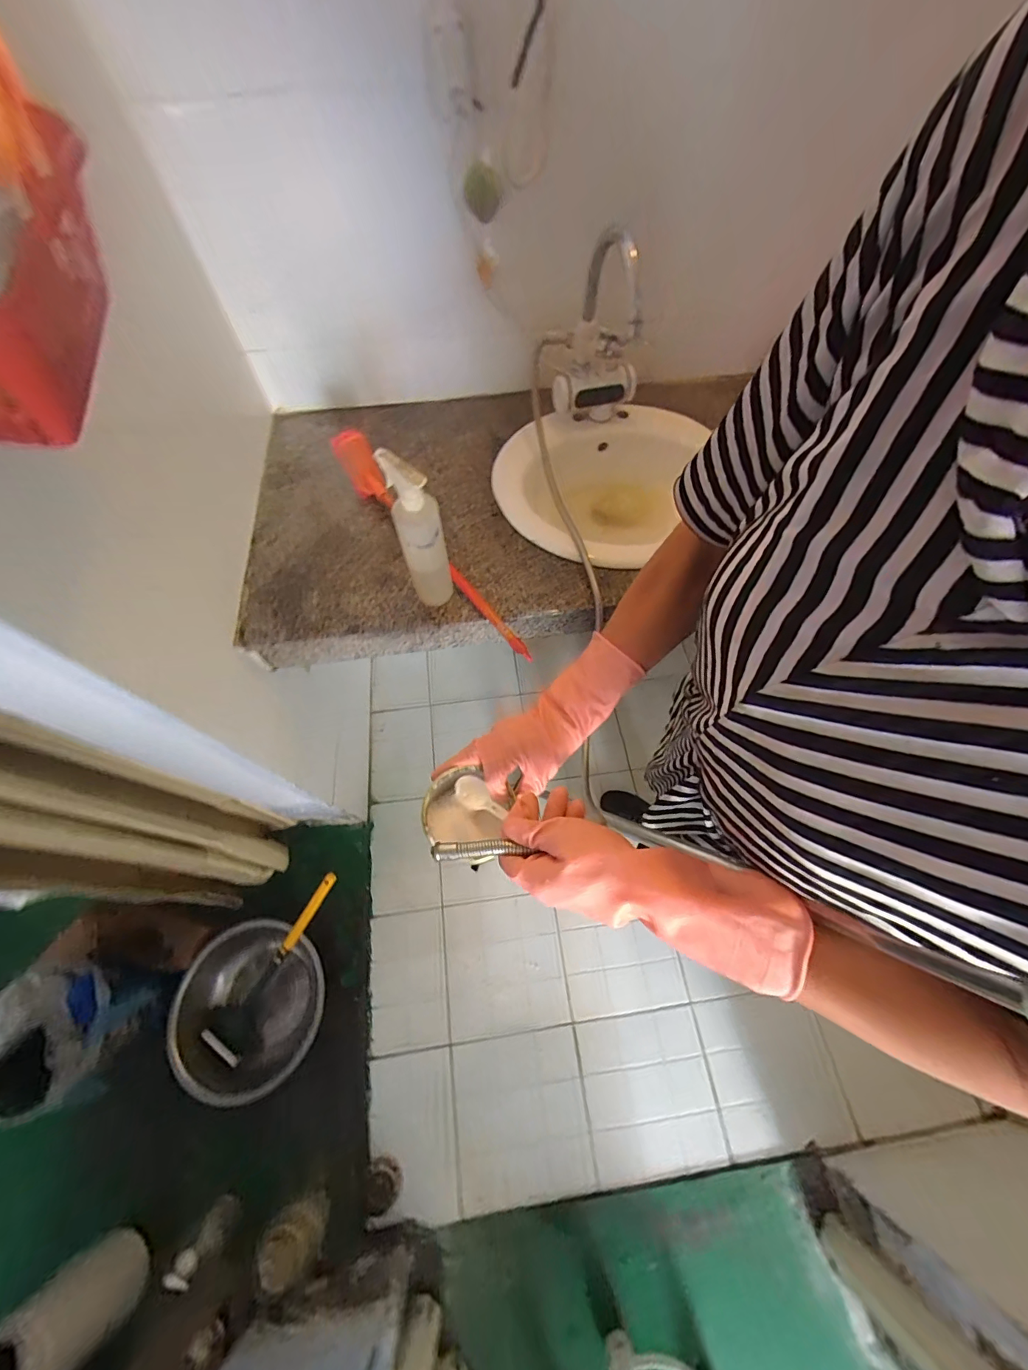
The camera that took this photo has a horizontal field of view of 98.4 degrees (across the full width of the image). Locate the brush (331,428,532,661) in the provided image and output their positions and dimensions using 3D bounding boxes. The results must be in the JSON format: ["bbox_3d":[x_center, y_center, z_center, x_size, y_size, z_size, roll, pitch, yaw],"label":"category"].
[{"bbox_3d":[-0.149,-0.245,0.729,0.055,0.109,0.455,-34,69,-15],"label":"brush"}]

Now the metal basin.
[{"bbox_3d":[-0.609,0.748,1.034,0.331,0.084,0.317,0,65,0],"label":"metal basin"}]

